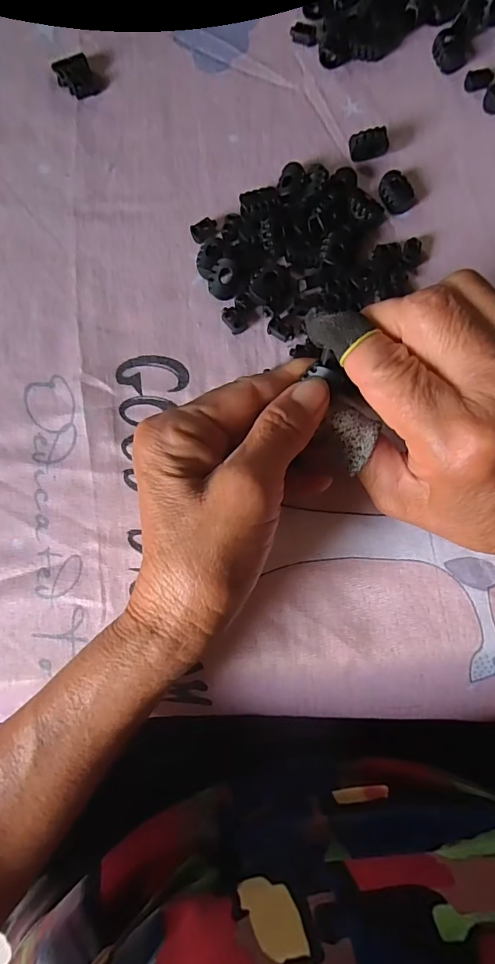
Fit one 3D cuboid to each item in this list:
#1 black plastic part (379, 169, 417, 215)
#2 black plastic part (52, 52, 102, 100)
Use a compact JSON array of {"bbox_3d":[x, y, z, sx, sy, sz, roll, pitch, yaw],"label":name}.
[{"bbox_3d":[0.086,-0.168,0.265,0.017,0.009,0.023,-25,82,-2],"label":"black plastic part"},{"bbox_3d":[-0.105,-0.249,0.280,0.021,0.010,0.020,-26,82,-2],"label":"black plastic part"}]

